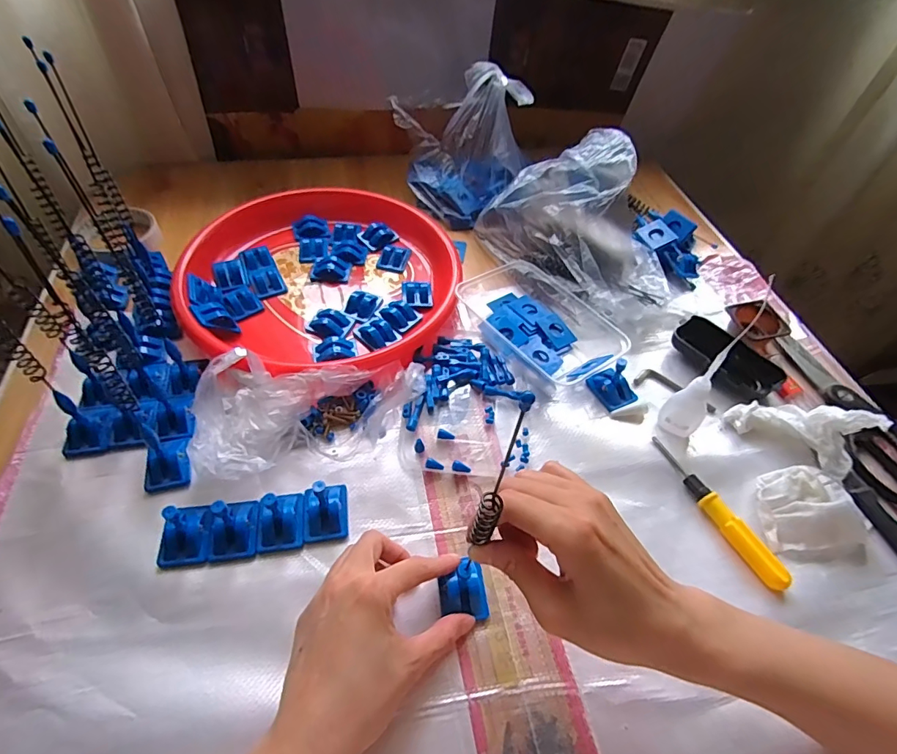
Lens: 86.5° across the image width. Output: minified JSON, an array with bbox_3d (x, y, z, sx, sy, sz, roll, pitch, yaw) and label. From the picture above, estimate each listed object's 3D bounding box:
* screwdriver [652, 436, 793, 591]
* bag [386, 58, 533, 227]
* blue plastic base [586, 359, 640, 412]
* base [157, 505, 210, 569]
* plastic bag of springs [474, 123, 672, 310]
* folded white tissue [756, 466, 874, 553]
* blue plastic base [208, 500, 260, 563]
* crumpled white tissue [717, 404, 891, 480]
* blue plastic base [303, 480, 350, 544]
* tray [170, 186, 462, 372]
[{"bbox_3d":[0.221,0.107,0.397,0.015,0.019,0.141,-20,57,-19],"label":"screwdriver"},{"bbox_3d":[0.015,-0.296,0.607,0.174,0.148,0.126,3,53,-3],"label":"bag"},{"bbox_3d":[0.163,0.003,0.463,0.031,0.045,0.043,-22,58,-20],"label":"blue plastic base"},{"bbox_3d":[-0.195,0.112,0.344,0.034,0.043,0.036,-5,53,-9],"label":"base"},{"bbox_3d":[0.160,-0.181,0.544,0.223,0.136,0.131,39,59,22],"label":"plastic bag of springs"},{"bbox_3d":[0.302,0.108,0.395,0.083,0.028,0.066,2,53,-4],"label":"folded white tissue"},{"bbox_3d":[-0.160,0.109,0.350,0.033,0.041,0.039,-1,53,-6],"label":"blue plastic base"},{"bbox_3d":[0.319,0.038,0.426,0.106,0.067,0.047,32,57,18],"label":"crumpled white tissue"},{"bbox_3d":[-0.096,0.102,0.372,0.033,0.027,0.045,-5,53,-9],"label":"blue plastic base"},{"bbox_3d":[-0.137,-0.113,0.526,0.282,0.058,0.263,3,53,-3],"label":"tray"}]

